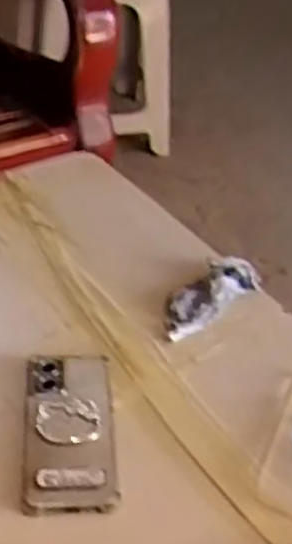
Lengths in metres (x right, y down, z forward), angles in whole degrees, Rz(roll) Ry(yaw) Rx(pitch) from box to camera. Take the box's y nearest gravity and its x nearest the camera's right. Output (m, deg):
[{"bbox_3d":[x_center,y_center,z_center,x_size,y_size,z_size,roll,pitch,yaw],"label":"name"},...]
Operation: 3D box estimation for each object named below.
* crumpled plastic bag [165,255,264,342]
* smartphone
[{"bbox_3d":[0.065,0.021,0.780,0.138,0.020,0.053,-27,50,-36],"label":"crumpled plastic bag"},{"bbox_3d":[-0.065,0.128,0.628,0.074,0.012,0.159,0,39,-9],"label":"smartphone"}]

